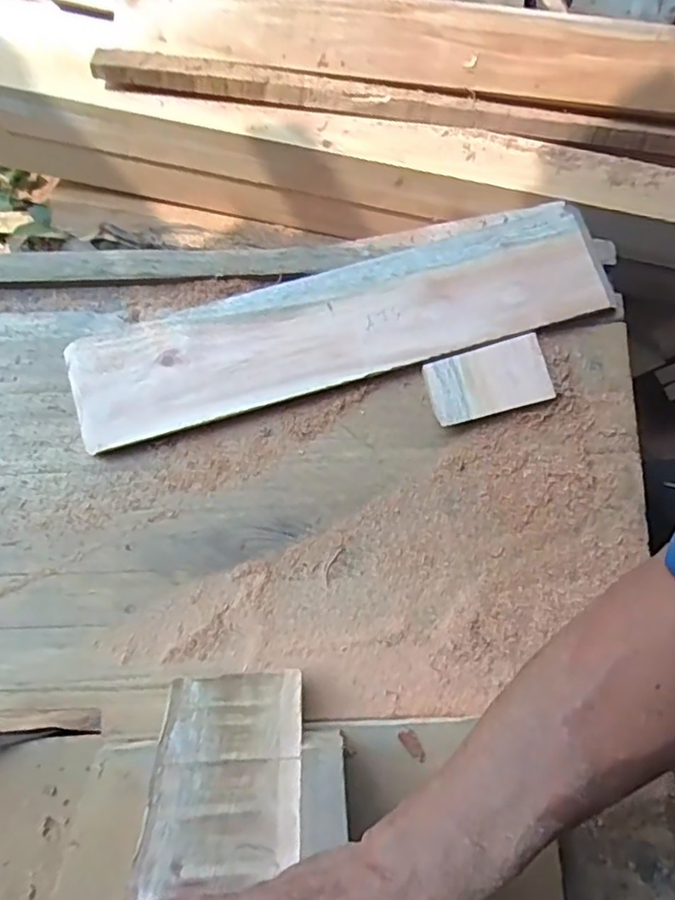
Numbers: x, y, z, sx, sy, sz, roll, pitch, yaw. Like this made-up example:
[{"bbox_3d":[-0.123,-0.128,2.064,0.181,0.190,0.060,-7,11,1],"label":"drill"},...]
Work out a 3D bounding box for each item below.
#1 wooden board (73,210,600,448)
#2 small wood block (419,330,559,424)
[{"bbox_3d":[0.003,-0.104,0.515,0.454,0.023,0.099,-16,80,-4],"label":"wooden board"},{"bbox_3d":[0.127,-0.058,0.509,0.100,0.019,0.057,-15,80,-4],"label":"small wood block"}]

